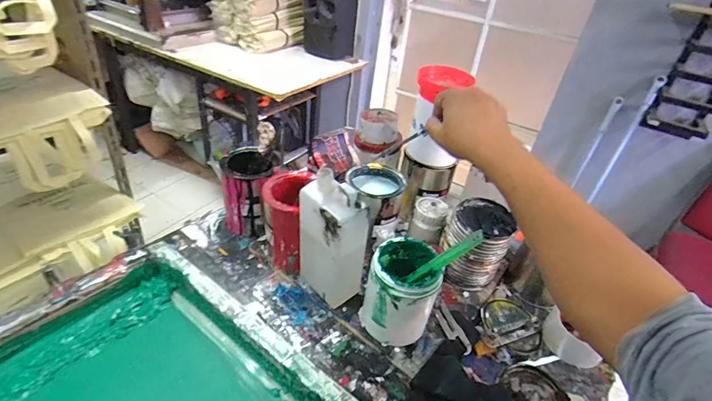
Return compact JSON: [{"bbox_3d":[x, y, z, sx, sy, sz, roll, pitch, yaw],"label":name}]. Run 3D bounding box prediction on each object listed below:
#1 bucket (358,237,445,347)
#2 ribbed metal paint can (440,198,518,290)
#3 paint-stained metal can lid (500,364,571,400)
[{"bbox_3d":[0.062,0.145,0.575,0.101,0.158,0.102,5,37,-4],"label":"bucket"},{"bbox_3d":[0.202,0.074,0.670,0.096,0.139,0.093,5,37,-4],"label":"ribbed metal paint can"},{"bbox_3d":[0.264,0.287,0.549,0.085,0.009,0.099,3,37,-6],"label":"paint-stained metal can lid"}]

